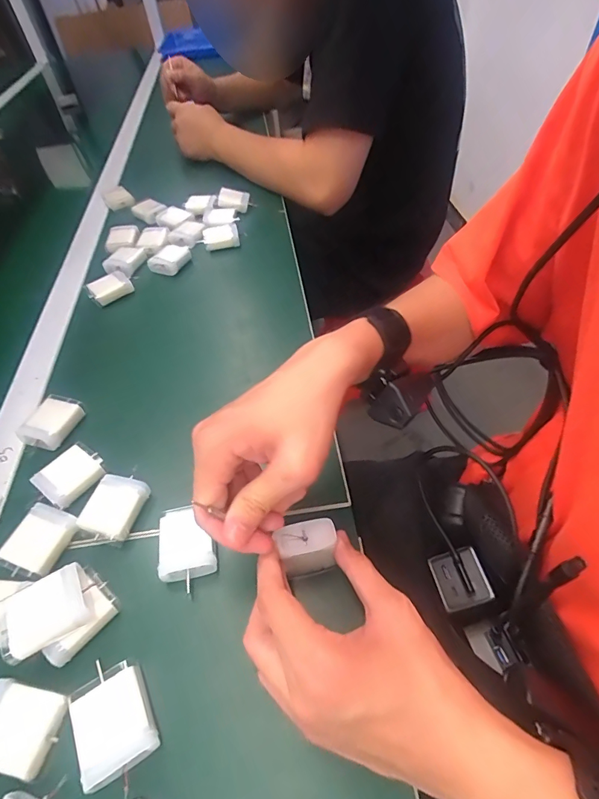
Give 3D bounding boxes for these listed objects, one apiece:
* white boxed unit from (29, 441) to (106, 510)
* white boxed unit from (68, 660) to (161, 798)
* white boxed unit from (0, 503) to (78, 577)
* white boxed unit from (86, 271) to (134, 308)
[{"bbox_3d":[-0.200,0.065,0.363,0.044,0.011,0.050,29,59,25],"label":"white boxed unit"},{"bbox_3d":[-0.111,0.194,0.250,0.043,0.013,0.057,-29,54,-18],"label":"white boxed unit"},{"bbox_3d":[-0.206,0.111,0.329,0.044,0.015,0.047,14,53,16],"label":"white boxed unit"},{"bbox_3d":[-0.241,-0.142,0.527,0.053,0.019,0.036,-39,57,-23],"label":"white boxed unit"}]

